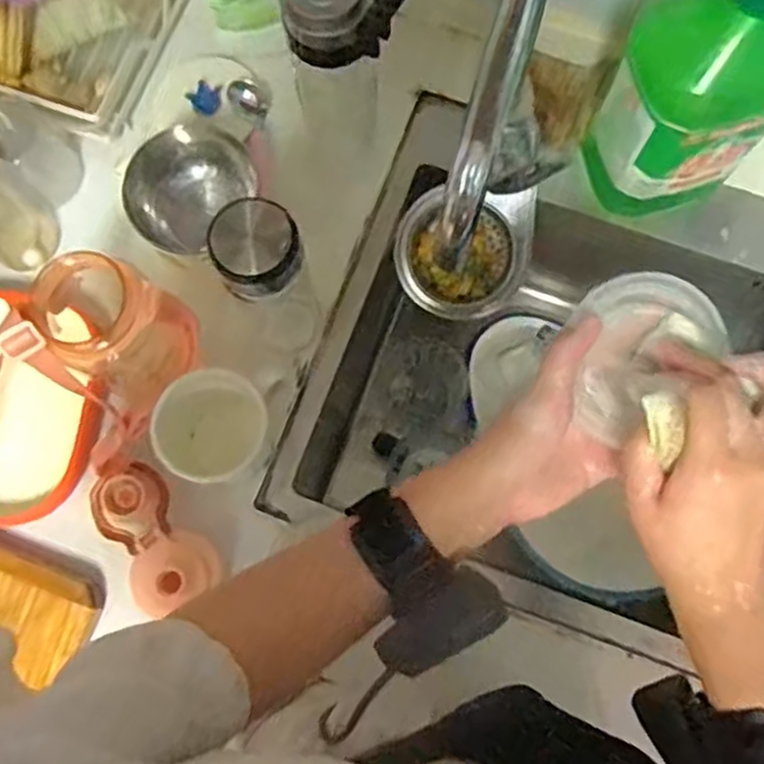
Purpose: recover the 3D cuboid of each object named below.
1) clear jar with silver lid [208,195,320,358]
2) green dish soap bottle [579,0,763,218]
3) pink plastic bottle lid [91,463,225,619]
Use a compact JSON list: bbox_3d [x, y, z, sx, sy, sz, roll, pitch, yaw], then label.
[{"bbox_3d":[-0.085,-0.078,0.584,0.058,0.188,0.063,0,77,1],"label":"clear jar with silver lid"},{"bbox_3d":[0.255,-0.235,0.582,0.123,0.270,0.091,-17,77,-3],"label":"green dish soap bottle"},{"bbox_3d":[-0.191,0.127,0.620,0.071,0.026,0.127,-34,78,-6],"label":"pink plastic bottle lid"}]

